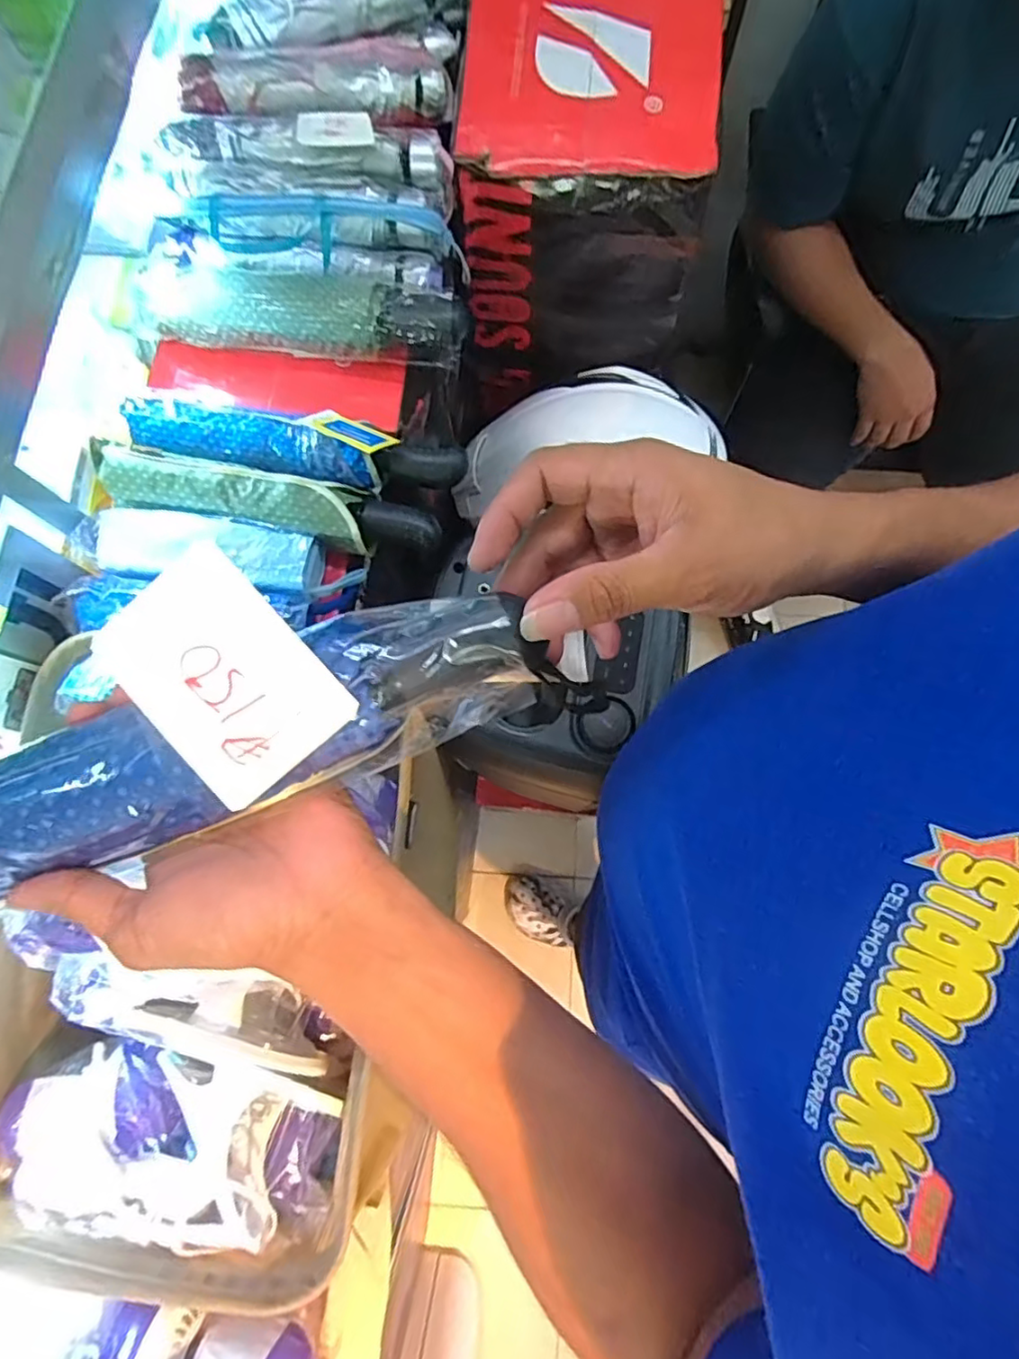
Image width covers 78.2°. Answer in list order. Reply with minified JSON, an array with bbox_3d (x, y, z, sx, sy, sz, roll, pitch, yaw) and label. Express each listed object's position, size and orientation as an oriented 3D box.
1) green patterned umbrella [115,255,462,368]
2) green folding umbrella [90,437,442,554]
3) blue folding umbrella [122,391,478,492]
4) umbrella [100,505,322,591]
[{"bbox_3d":[-0.179,-0.319,0.540,0.292,0.038,0.064,7,77,3],"label":"green patterned umbrella"},{"bbox_3d":[-0.201,-0.148,0.522,0.277,0.048,0.056,8,77,3],"label":"green folding umbrella"},{"bbox_3d":[-0.180,-0.197,0.528,0.275,0.050,0.048,8,77,3],"label":"blue folding umbrella"},{"bbox_3d":[-0.248,-0.102,0.519,0.182,0.040,0.064,7,77,3],"label":"umbrella"}]

